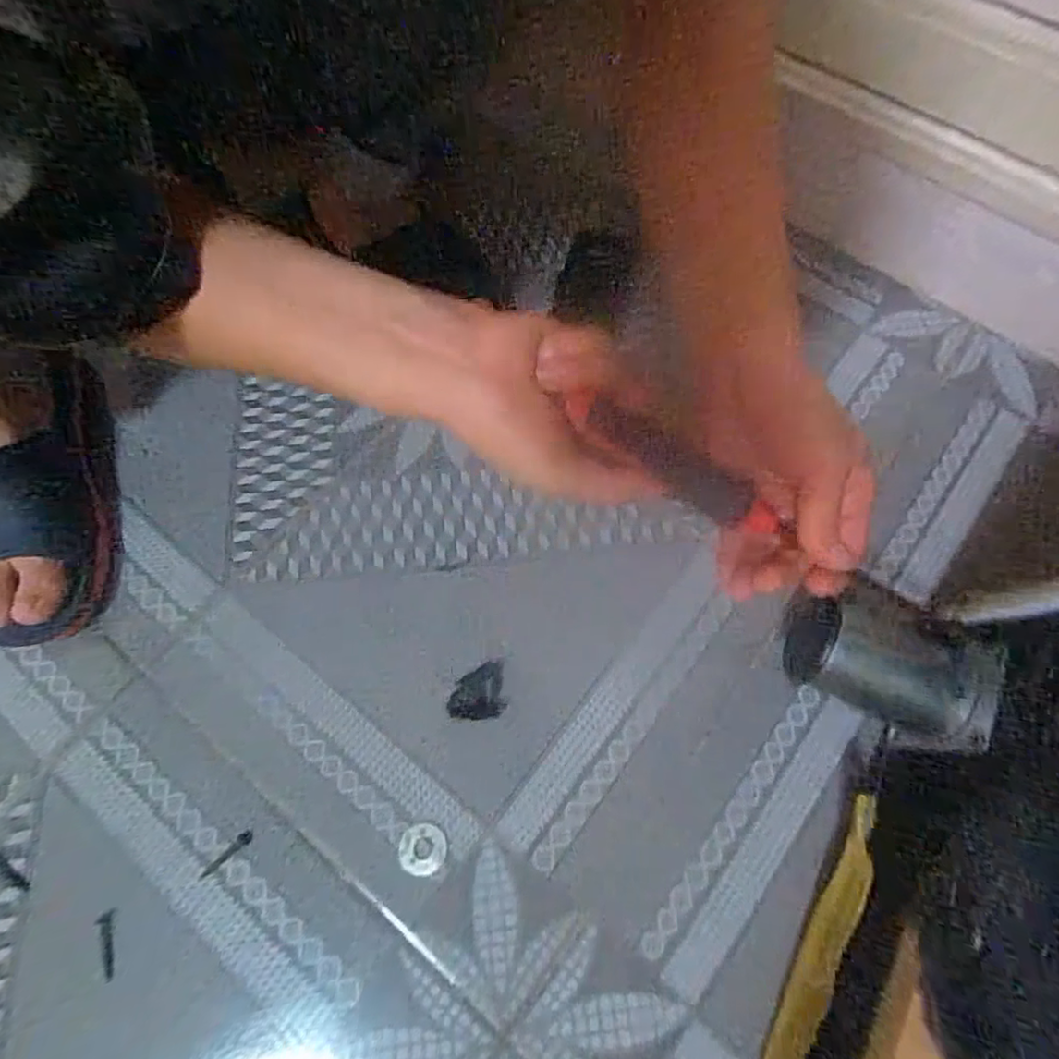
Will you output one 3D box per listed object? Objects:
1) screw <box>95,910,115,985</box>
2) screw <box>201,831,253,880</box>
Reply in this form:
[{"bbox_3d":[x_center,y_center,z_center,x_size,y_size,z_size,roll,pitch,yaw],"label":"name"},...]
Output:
[{"bbox_3d":[-0.234,0.231,0.332,0.008,0.004,0.034,-16,70,-6],"label":"screw"},{"bbox_3d":[-0.177,0.189,0.348,0.034,0.004,0.008,-35,73,-13],"label":"screw"}]

